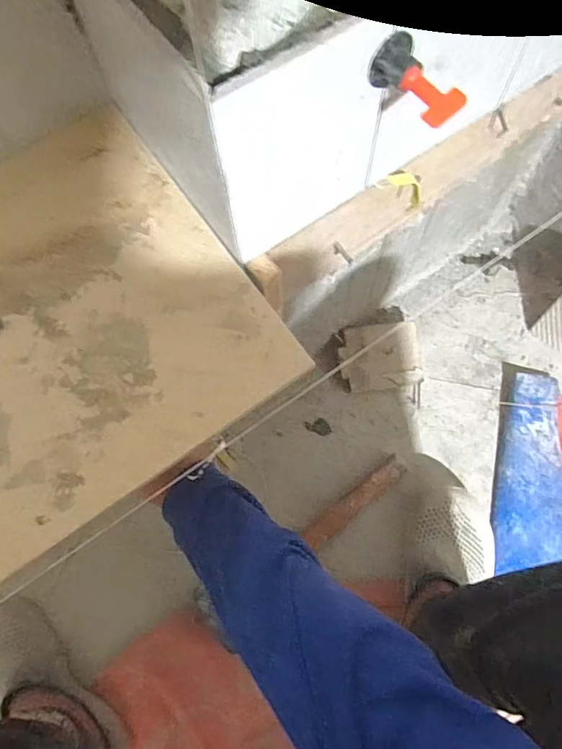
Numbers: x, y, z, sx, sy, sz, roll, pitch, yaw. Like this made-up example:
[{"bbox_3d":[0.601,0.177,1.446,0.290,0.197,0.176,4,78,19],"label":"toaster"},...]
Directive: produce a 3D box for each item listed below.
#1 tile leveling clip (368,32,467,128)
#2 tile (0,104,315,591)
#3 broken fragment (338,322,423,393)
[{"bbox_3d":[0.082,-0.172,0.287,0.027,0.026,0.056,-37,74,-10],"label":"tile leveling clip"},{"bbox_3d":[-0.178,-0.038,0.369,0.294,0.005,0.294,-35,77,-8],"label":"tile"},{"bbox_3d":[0.148,-0.026,0.726,0.117,0.023,0.097,-5,93,1],"label":"broken fragment"}]

